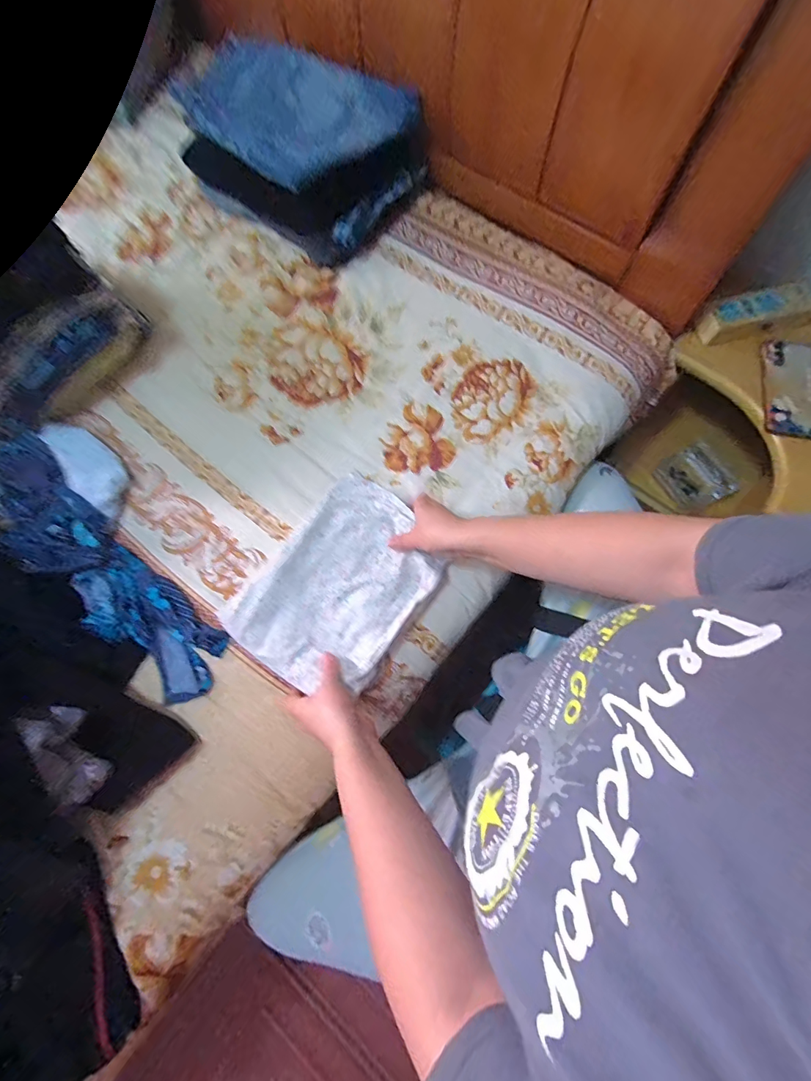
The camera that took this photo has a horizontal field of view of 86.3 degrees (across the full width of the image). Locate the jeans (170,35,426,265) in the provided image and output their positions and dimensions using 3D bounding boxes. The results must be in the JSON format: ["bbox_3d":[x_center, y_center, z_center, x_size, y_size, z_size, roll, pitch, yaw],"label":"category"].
[{"bbox_3d":[-0.166,-0.633,0.696,0.330,0.125,0.258,36,77,12],"label":"jeans"}]

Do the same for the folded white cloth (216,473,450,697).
[{"bbox_3d":[-0.077,0.054,0.542,0.190,0.027,0.256,36,78,11],"label":"folded white cloth"}]

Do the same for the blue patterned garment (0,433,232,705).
[{"bbox_3d":[-0.391,0.032,0.548,0.411,0.053,0.099,41,78,13],"label":"blue patterned garment"}]

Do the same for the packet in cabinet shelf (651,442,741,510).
[{"bbox_3d":[0.520,-0.111,0.778,0.102,0.018,0.106,-30,74,-8],"label":"packet in cabinet shelf"}]

